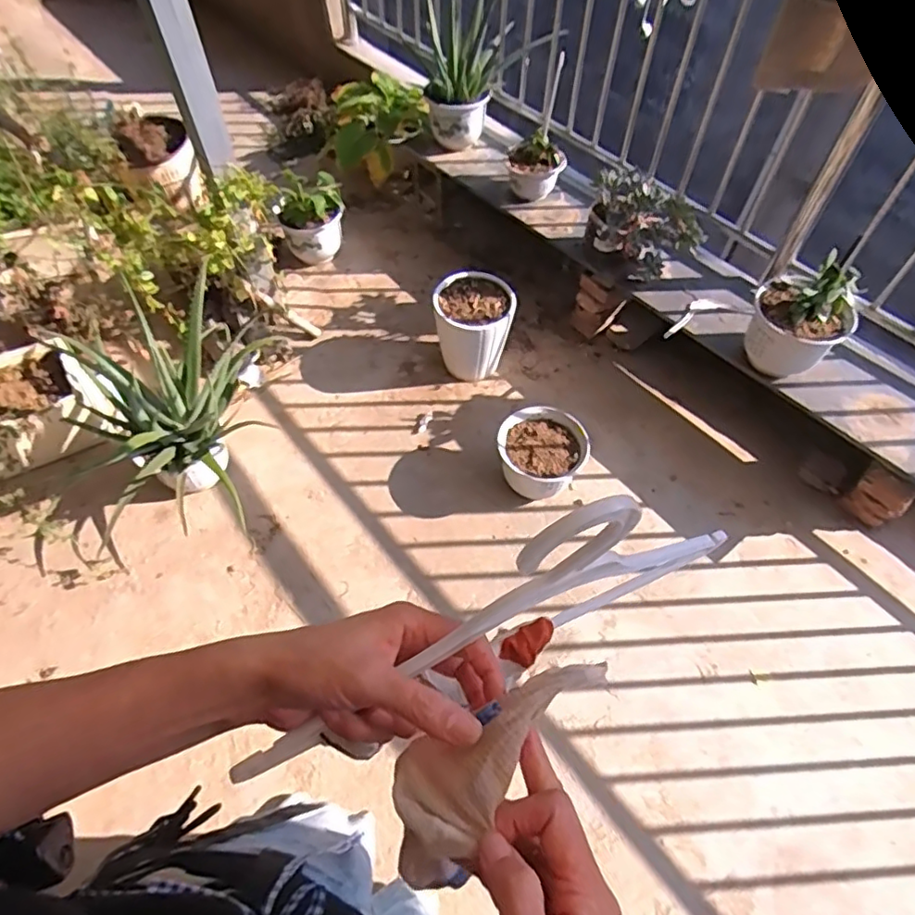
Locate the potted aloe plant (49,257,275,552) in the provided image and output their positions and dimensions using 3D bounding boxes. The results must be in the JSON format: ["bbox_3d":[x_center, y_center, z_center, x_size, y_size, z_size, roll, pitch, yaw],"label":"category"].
[{"bbox_3d":[-0.750,-0.125,1.533,0.492,0.483,0.477,-18,59,-12],"label":"potted aloe plant"}]

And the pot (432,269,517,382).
[{"bbox_3d":[0.047,-0.395,1.827,0.233,0.257,0.255,-1,57,-1],"label":"pot"}]

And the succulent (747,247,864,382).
[{"bbox_3d":[0.841,-0.347,1.452,0.233,0.250,0.216,0,57,-1],"label":"succulent"}]

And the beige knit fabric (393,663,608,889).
[{"bbox_3d":[0.020,0.152,0.314,0.138,0.039,0.060,-39,64,-15],"label":"beige knit fabric"}]

